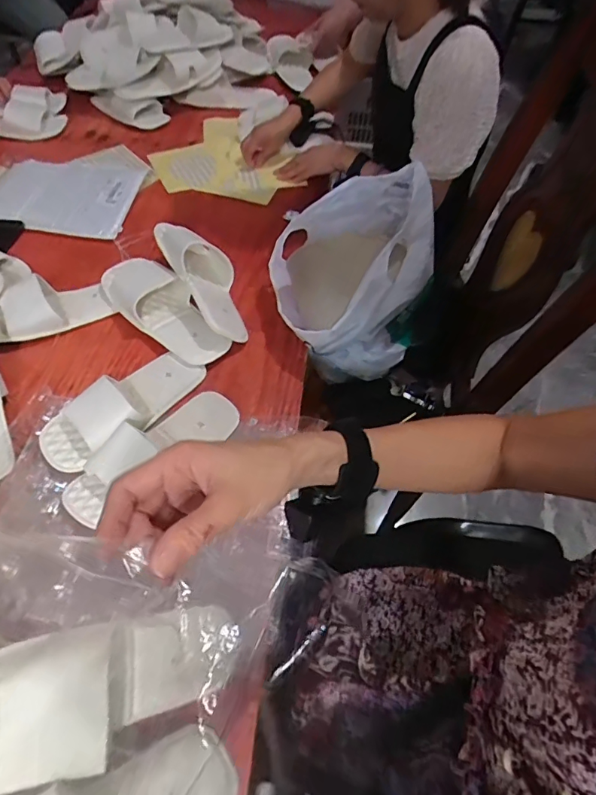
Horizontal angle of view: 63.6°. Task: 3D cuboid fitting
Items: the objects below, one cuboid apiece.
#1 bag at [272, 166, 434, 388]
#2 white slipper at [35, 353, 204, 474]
[{"bbox_3d":[0.086,-0.198,0.792,0.244,0.273,0.234,-19,58,-16],"label":"bag"},{"bbox_3d":[-0.240,0.004,0.667,0.242,0.051,0.099,-37,65,-25],"label":"white slipper"}]

